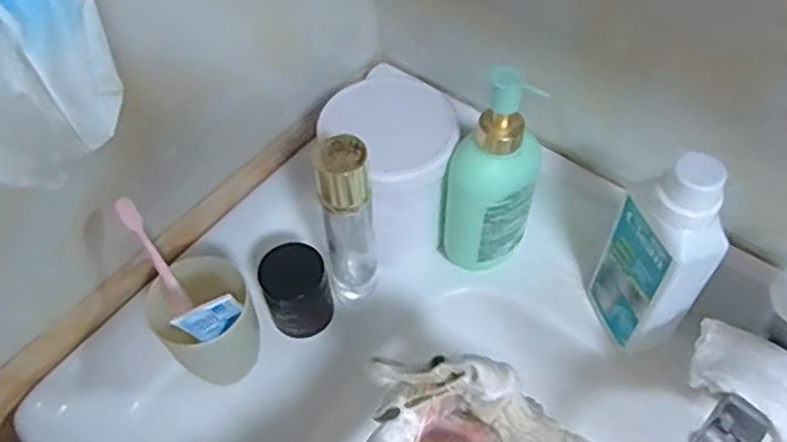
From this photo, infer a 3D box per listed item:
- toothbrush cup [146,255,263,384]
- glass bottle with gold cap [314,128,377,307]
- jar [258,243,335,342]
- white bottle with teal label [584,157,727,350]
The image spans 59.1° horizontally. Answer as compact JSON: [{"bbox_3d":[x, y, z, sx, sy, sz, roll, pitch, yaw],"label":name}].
[{"bbox_3d":[-0.153,0.082,0.579,0.070,0.093,0.076,-1,54,1],"label":"toothbrush cup"},{"bbox_3d":[-0.035,0.007,0.566,0.039,0.192,0.036,-6,54,-3],"label":"glass bottle with gold cap"},{"bbox_3d":[-0.084,0.062,0.603,0.054,0.076,0.052,-1,54,1],"label":"jar"},{"bbox_3d":[0.201,0.026,0.530,0.040,0.203,0.074,-14,55,-9],"label":"white bottle with teal label"}]

